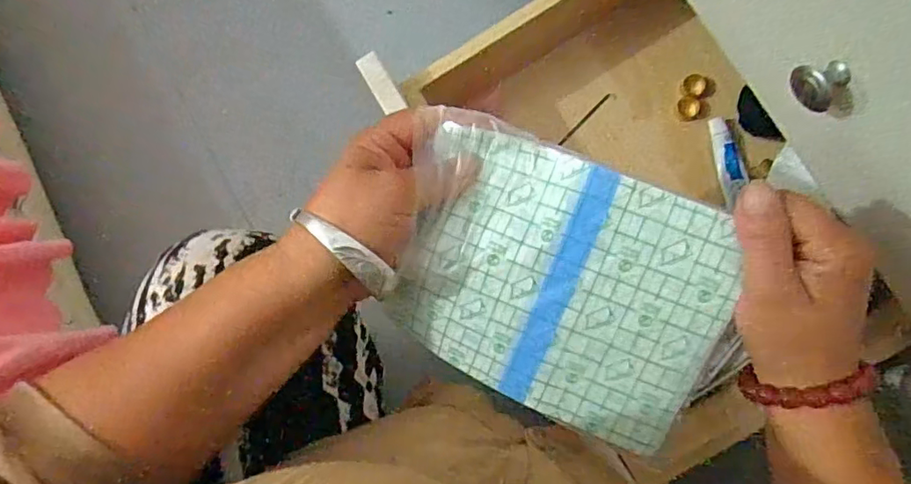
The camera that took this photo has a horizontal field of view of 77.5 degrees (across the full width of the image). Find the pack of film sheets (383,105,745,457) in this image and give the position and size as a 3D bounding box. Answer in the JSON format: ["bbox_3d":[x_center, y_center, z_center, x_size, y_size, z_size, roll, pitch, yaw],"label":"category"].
[{"bbox_3d":[0.054,0.024,0.287,0.164,0.014,0.129,23,103,8],"label":"pack of film sheets"}]

